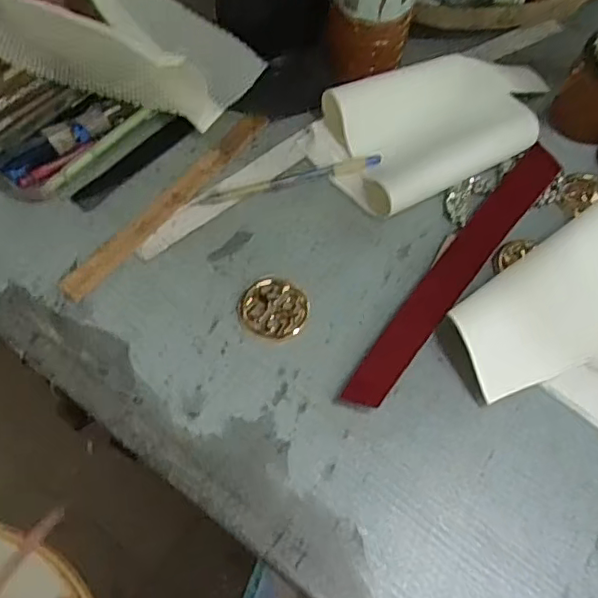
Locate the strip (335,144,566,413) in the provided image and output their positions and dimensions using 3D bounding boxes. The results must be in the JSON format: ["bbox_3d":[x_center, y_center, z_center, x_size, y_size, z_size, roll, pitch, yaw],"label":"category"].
[{"bbox_3d":[0.113,-0.026,0.415,0.029,0.007,0.249,30,64,27],"label":"strip"}]

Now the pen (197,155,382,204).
[{"bbox_3d":[-0.006,-0.092,0.457,0.137,0.005,0.012,-13,63,-10],"label":"pen"}]

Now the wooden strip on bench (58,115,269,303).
[{"bbox_3d":[-0.096,-0.075,0.450,0.023,0.007,0.205,34,65,15],"label":"wooden strip on bench"}]

